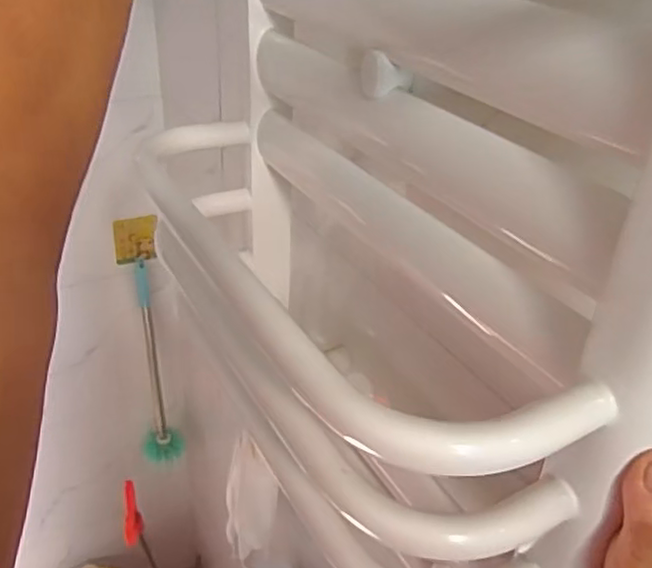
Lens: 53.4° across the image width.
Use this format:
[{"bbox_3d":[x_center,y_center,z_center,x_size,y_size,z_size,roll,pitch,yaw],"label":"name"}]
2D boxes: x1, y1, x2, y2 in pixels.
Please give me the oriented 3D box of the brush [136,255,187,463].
[{"bbox_3d":[-0.321,0.171,1.216,0.069,0.410,0.065,18,36,21],"label":"brush"}]

